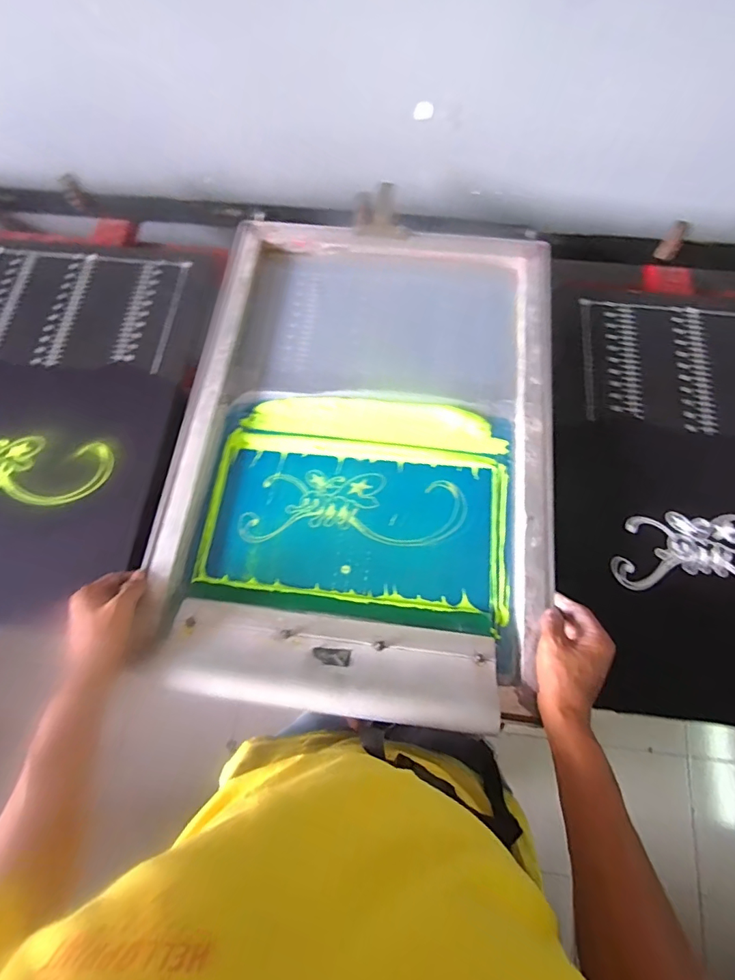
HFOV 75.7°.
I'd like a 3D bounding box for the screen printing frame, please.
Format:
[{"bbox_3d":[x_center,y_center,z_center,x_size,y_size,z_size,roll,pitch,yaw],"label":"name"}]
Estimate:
[{"bbox_3d":[-0.003,-0.077,0.614,0.455,0.066,0.655,6,68,4],"label":"screen printing frame"}]

